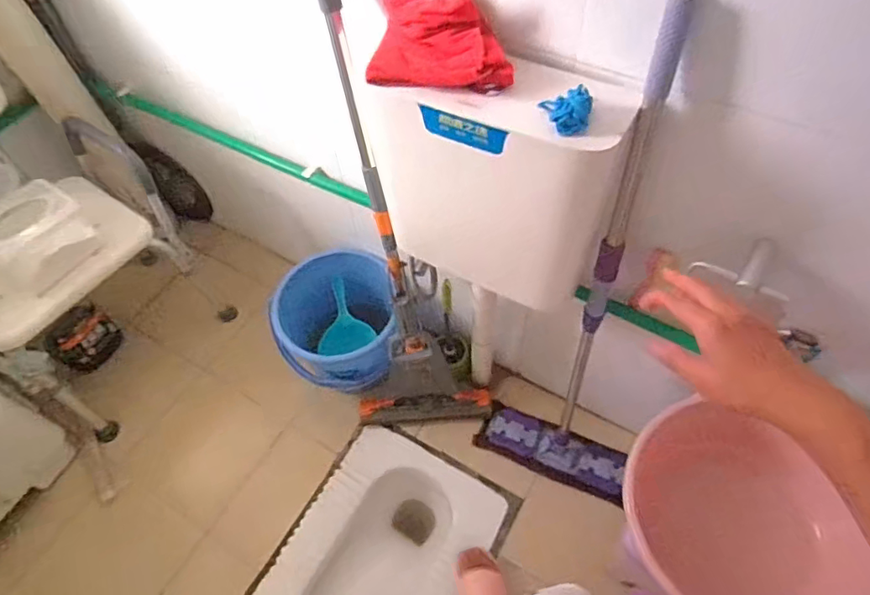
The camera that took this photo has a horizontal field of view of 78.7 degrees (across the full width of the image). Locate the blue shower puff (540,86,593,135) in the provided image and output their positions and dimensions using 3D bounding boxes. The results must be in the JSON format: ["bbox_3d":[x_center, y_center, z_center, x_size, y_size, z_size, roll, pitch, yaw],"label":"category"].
[{"bbox_3d":[0.146,-0.210,0.591,0.055,0.031,0.049,15,59,11],"label":"blue shower puff"}]

